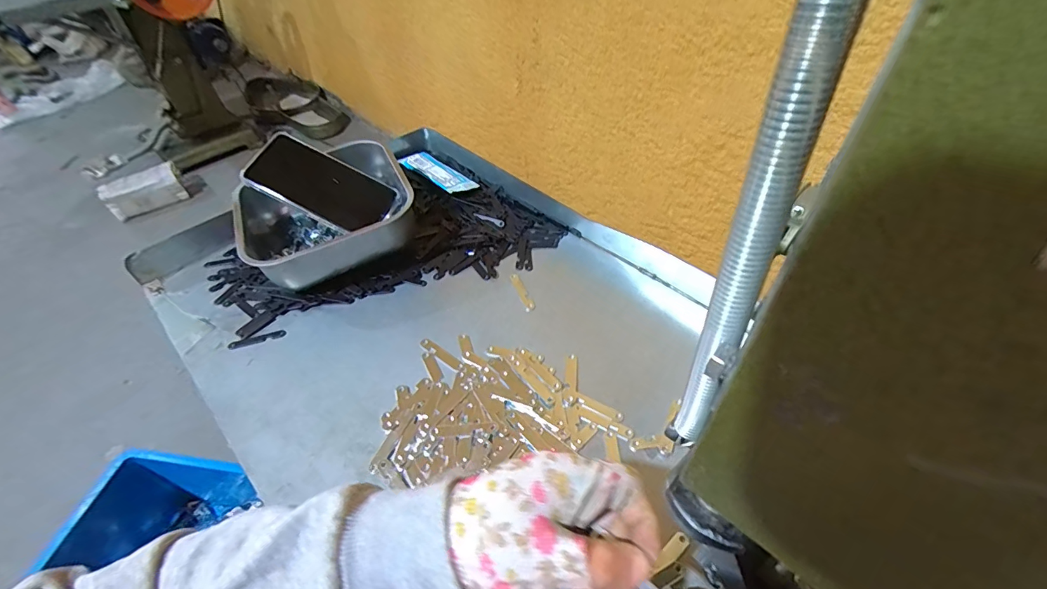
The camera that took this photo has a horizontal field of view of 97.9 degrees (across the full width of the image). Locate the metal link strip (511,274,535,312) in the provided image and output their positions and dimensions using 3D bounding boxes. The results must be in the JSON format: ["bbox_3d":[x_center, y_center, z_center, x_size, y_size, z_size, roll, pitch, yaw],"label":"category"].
[{"bbox_3d":[-0.001,-0.005,0.476,0.012,0.004,0.056,-17,48,-10],"label":"metal link strip"}]

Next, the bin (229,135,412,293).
[{"bbox_3d":[-0.220,-0.090,0.514,0.175,0.088,0.181,-25,50,-17],"label":"bin"}]

